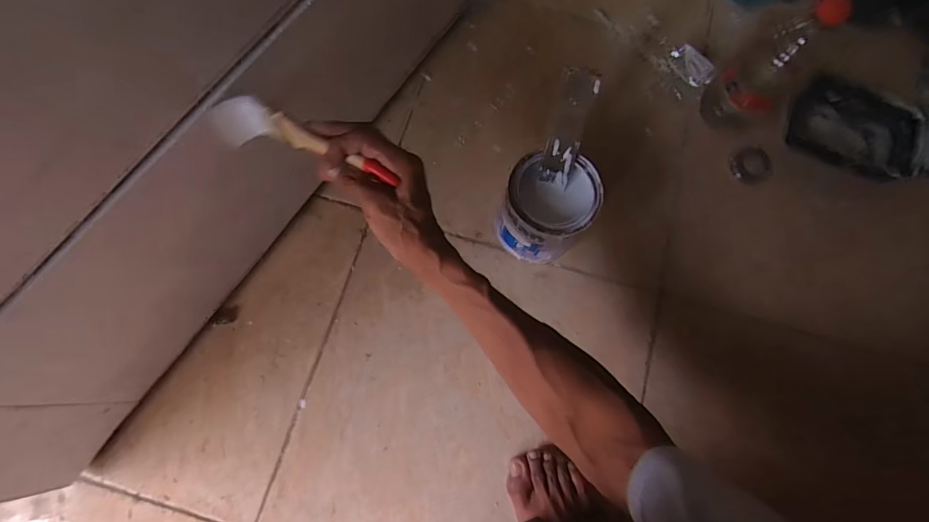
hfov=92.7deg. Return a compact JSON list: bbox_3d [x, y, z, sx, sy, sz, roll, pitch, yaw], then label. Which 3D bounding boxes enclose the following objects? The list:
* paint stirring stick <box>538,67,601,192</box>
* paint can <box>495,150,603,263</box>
[{"bbox_3d":[0.111,-0.140,0.477,0.036,0.125,0.008,8,41,0],"label":"paint stirring stick"},{"bbox_3d":[0.099,-0.061,0.548,0.101,0.117,0.101,1,74,-2],"label":"paint can"}]

